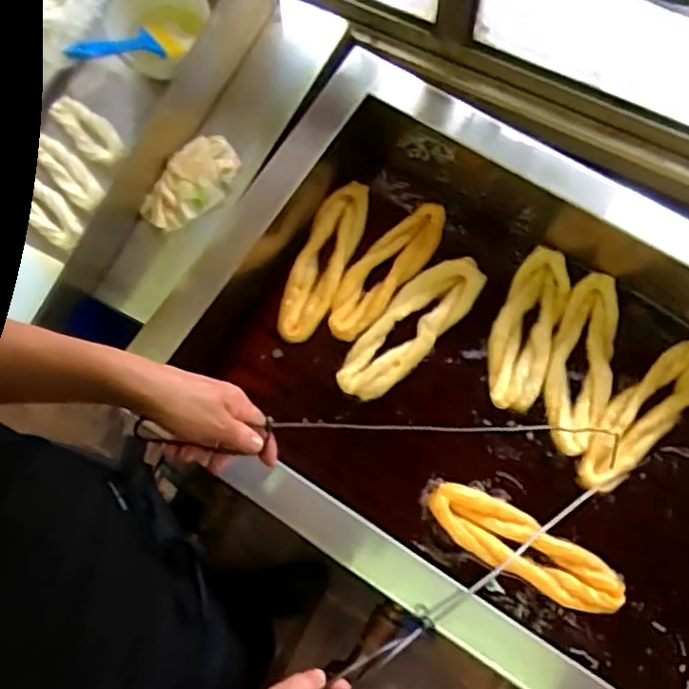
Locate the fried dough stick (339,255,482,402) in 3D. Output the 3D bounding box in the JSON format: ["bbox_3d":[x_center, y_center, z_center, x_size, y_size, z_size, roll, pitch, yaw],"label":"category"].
[{"bbox_3d":[0.095,-0.030,0.960,0.083,0.037,0.263,42,79,13],"label":"fried dough stick"}]

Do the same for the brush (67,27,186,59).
[{"bbox_3d":[-0.289,-0.393,0.900,0.158,0.021,0.060,-23,71,-33],"label":"brush"}]

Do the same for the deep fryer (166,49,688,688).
[{"bbox_3d":[0.294,0.102,0.858,1.033,0.239,0.593,32,77,11],"label":"deep fryer"}]

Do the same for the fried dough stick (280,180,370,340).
[{"bbox_3d":[-0.031,-0.128,1.009,0.068,0.023,0.269,21,75,8],"label":"fried dough stick"}]

